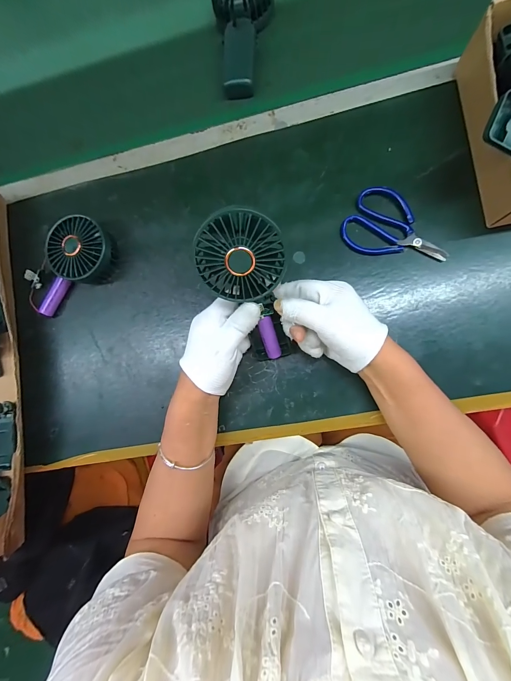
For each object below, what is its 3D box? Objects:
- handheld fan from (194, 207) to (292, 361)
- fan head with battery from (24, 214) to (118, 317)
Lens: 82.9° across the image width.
[{"bbox_3d":[-0.002,-0.047,0.313,0.080,0.176,0.045,-15,39,7],"label":"handheld fan"},{"bbox_3d":[-0.263,-0.107,0.405,0.147,0.046,0.084,-30,81,4],"label":"fan head with battery"}]

